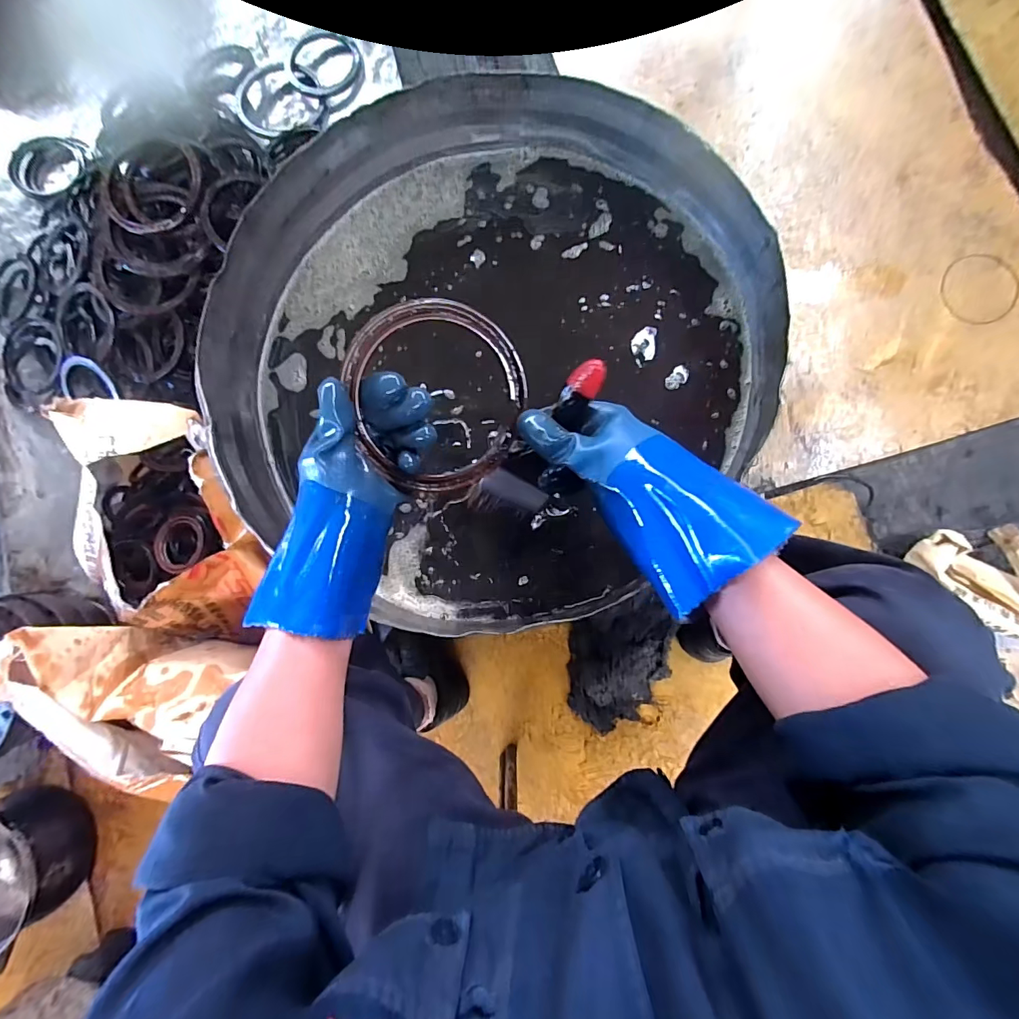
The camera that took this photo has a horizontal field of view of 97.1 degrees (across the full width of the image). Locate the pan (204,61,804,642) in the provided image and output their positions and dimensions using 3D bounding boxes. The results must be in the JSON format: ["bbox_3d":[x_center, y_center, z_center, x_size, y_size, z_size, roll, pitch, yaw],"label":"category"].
[{"bbox_3d":[-0.024,-0.172,0.473,0.520,0.091,0.549,0,85,6],"label":"pan"}]

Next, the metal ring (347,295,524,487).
[{"bbox_3d":[-0.054,-0.091,0.373,0.143,0.009,0.154,-7,112,-19],"label":"metal ring"}]

